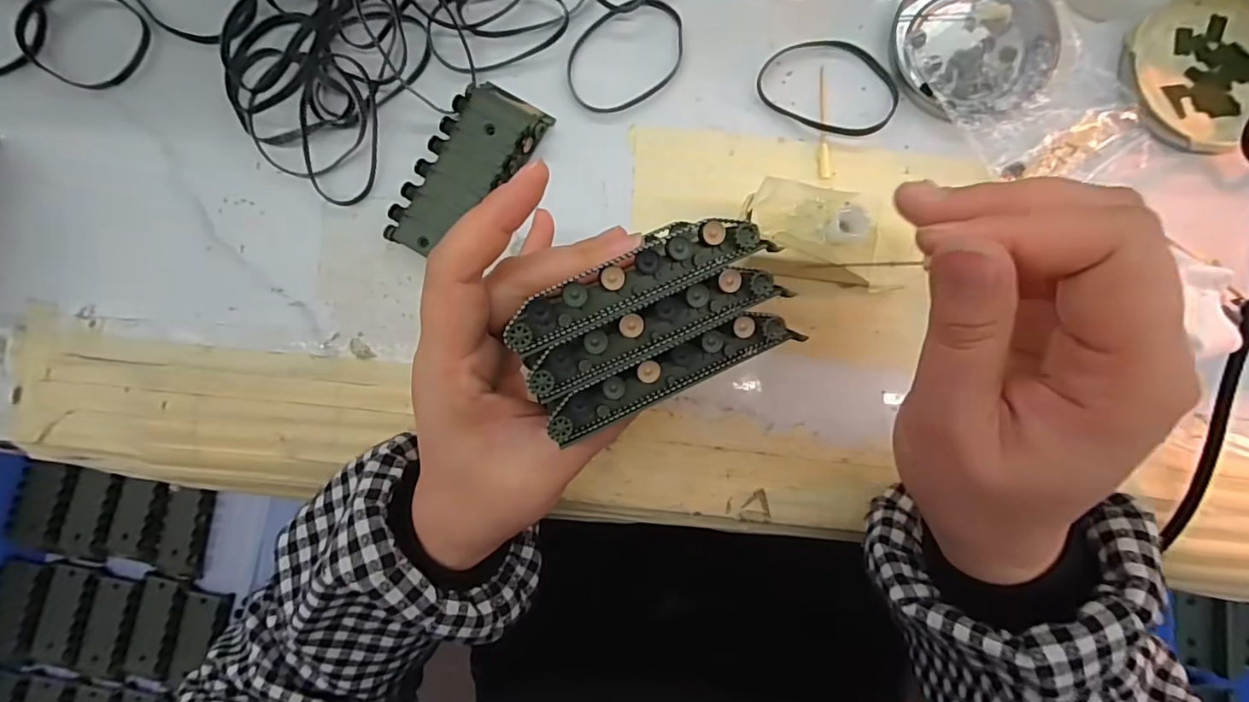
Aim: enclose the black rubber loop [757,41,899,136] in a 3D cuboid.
[{"bbox_3d":[0.105,-0.137,0.272,0.070,0.004,0.048,19,89,3],"label":"black rubber loop"}]

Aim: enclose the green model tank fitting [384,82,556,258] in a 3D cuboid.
[{"bbox_3d":[-0.079,-0.090,0.271,0.043,0.013,0.094,30,90,3],"label":"green model tank fitting"}]

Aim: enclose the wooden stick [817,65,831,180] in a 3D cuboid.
[{"bbox_3d":[0.102,-0.117,0.272,0.006,0.004,0.059,0,88,2],"label":"wooden stick"}]

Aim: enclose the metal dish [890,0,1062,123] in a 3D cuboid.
[{"bbox_3d":[0.174,-0.152,0.268,0.076,0.015,0.080,0,88,2],"label":"metal dish"}]

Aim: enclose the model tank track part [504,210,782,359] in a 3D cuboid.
[{"bbox_3d":[0.004,-0.024,0.178,0.089,0.007,0.019,-25,87,-7],"label":"model tank track part"}]

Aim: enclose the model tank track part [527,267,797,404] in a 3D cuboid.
[{"bbox_3d":[0.011,-0.008,0.182,0.091,0.007,0.016,-24,87,-7],"label":"model tank track part"}]

